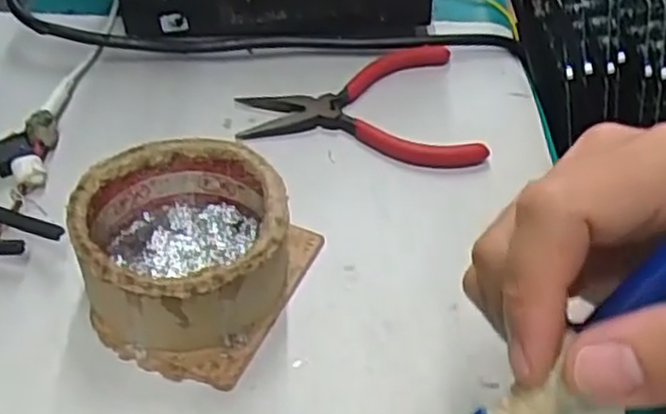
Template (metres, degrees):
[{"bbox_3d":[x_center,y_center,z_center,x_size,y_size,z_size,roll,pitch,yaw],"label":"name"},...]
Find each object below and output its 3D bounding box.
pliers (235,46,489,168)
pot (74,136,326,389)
[{"bbox_3d":[0.015,-0.058,0.408,0.123,0.010,0.086,3,47,1],"label":"pliers"},{"bbox_3d":[-0.060,0.016,0.310,0.085,0.045,0.085,1,47,-1],"label":"pot"}]

